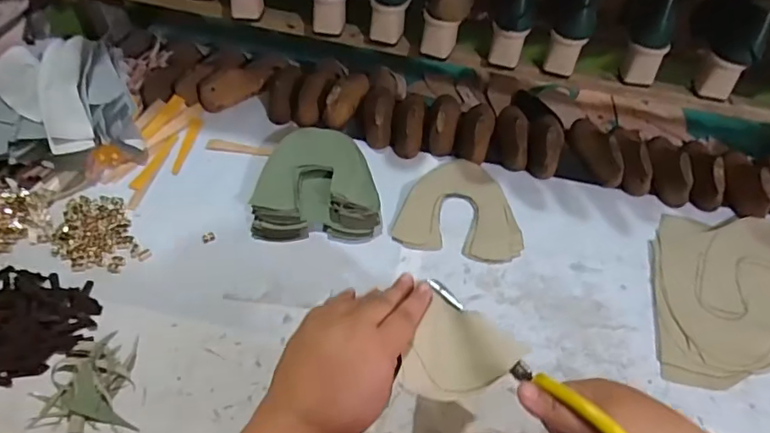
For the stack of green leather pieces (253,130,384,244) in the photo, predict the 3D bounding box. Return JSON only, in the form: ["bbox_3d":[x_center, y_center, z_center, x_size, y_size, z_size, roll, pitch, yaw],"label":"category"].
[{"bbox_3d":[-0.096,-0.048,0.757,0.167,0.049,0.168,0,52,-3],"label":"stack of green leather pieces"}]

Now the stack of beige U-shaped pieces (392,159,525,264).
[{"bbox_3d":[0.114,-0.015,0.763,0.169,0.008,0.163,12,52,7],"label":"stack of beige U-shaped pieces"}]

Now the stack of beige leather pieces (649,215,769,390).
[{"bbox_3d":[0.462,0.102,0.690,0.220,0.009,0.258,10,52,5],"label":"stack of beige leather pieces"}]

